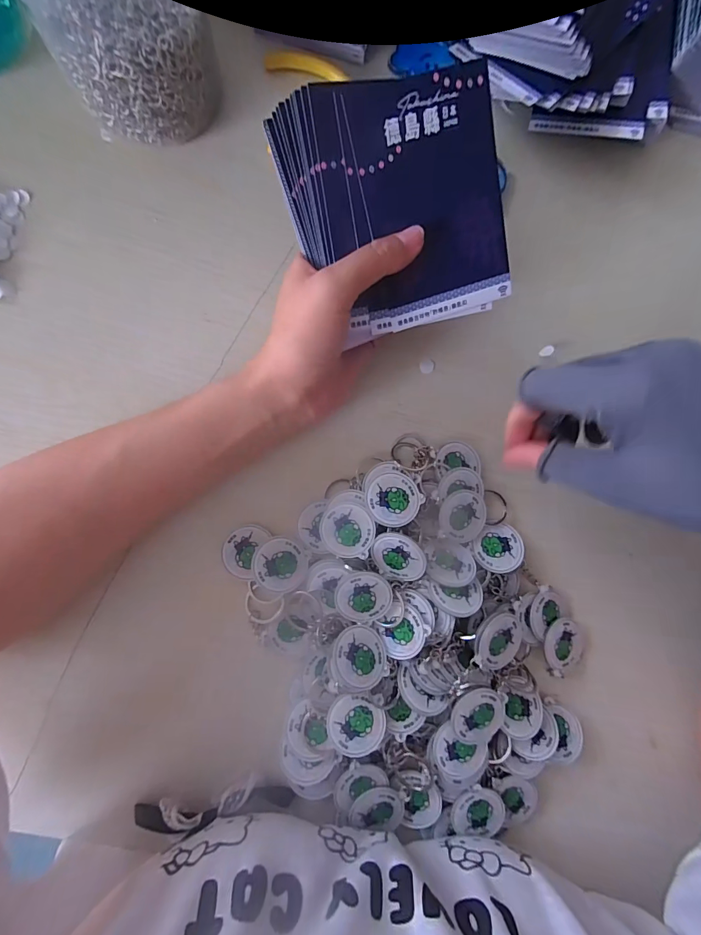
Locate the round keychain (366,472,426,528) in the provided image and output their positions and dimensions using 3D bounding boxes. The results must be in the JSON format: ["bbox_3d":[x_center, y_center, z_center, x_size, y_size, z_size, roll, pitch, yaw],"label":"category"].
[{"bbox_3d":[0.026,0.019,0.244,0.032,0.004,0.033,2,75,-9],"label":"round keychain"}]

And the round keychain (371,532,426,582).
[{"bbox_3d":[0.028,0.053,0.238,0.032,0.004,0.032,12,119,22],"label":"round keychain"}]

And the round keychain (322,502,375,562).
[{"bbox_3d":[-0.002,0.038,0.245,0.032,0.004,0.032,0,89,7],"label":"round keychain"}]

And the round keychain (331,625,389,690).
[{"bbox_3d":[0.005,0.109,0.233,0.032,0.004,0.033,15,56,-24],"label":"round keychain"}]

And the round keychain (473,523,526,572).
[{"bbox_3d":[0.097,0.053,0.261,0.028,0.010,0.031,43,86,-3],"label":"round keychain"}]

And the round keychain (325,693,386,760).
[{"bbox_3d":[0.004,0.148,0.233,0.032,0.010,0.031,0,89,-5],"label":"round keychain"}]

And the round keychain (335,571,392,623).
[{"bbox_3d":[0.008,0.077,0.237,0.032,0.007,0.031,0,89,-5],"label":"round keychain"}]

